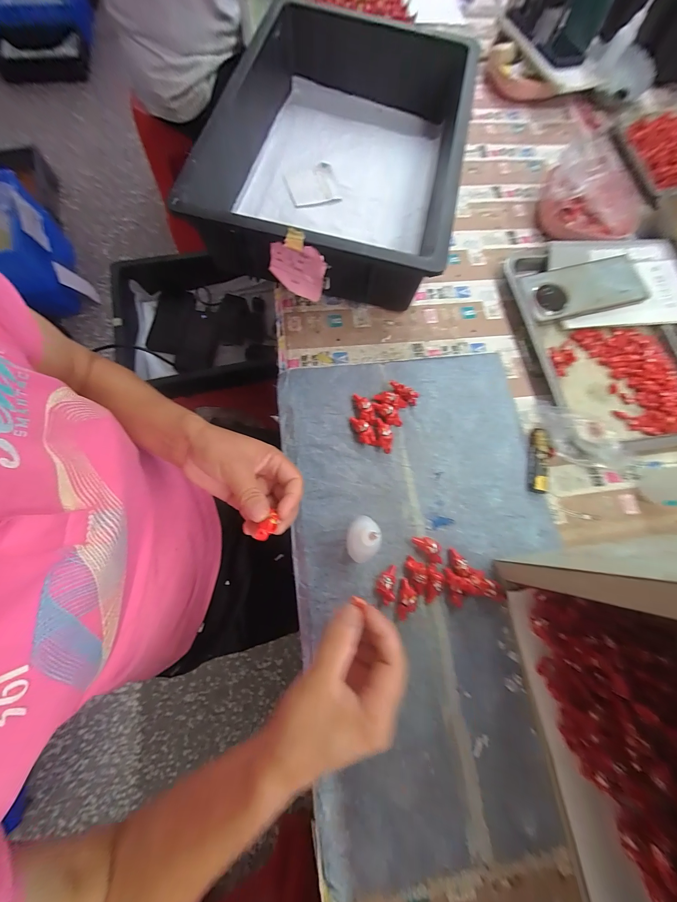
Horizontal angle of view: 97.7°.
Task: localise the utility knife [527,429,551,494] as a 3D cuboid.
[{"bbox_3d":[0.243,0.012,0.359,0.021,0.010,0.077,13,74,1],"label":"utility knife"}]

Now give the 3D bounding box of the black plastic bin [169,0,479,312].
[{"bbox_3d":[0.007,-0.446,0.439,0.318,0.105,0.507,11,74,0],"label":"black plastic bin"}]

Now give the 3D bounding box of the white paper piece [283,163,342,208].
[{"bbox_3d":[-0.040,-0.414,0.462,0.078,0.008,0.086,-18,76,-8],"label":"white paper piece"}]

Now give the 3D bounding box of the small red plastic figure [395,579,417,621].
[{"bbox_3d":[0.070,0.154,0.304,0.016,0.014,0.038,16,74,4],"label":"small red plastic figure"}]

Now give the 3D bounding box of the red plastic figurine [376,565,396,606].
[{"bbox_3d":[0.049,0.139,0.309,0.020,0.014,0.036,4,74,0],"label":"red plastic figurine"}]

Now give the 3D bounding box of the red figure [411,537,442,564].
[{"bbox_3d":[0.099,0.105,0.323,0.019,0.012,0.036,-38,79,-13],"label":"red figure"}]

